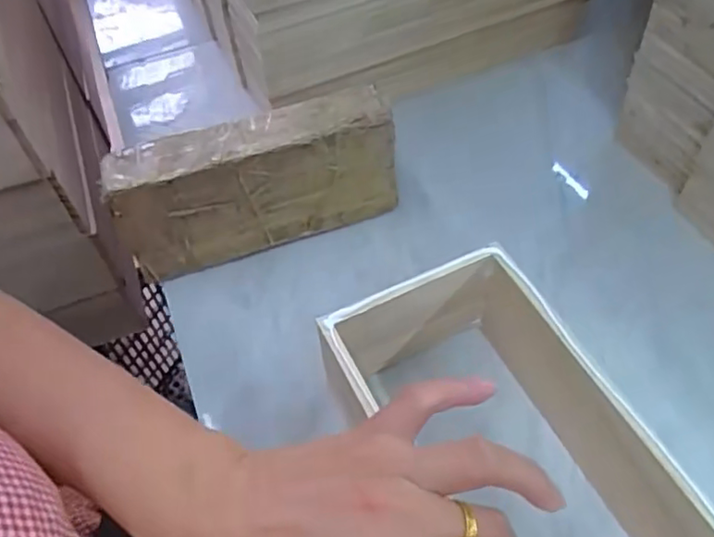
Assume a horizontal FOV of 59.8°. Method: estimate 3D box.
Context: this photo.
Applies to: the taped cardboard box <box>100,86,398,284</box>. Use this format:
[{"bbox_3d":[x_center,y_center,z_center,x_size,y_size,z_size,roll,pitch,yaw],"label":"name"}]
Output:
[{"bbox_3d":[-0.074,-0.062,0.474,0.208,0.106,0.050,-20,56,-9],"label":"taped cardboard box"}]

